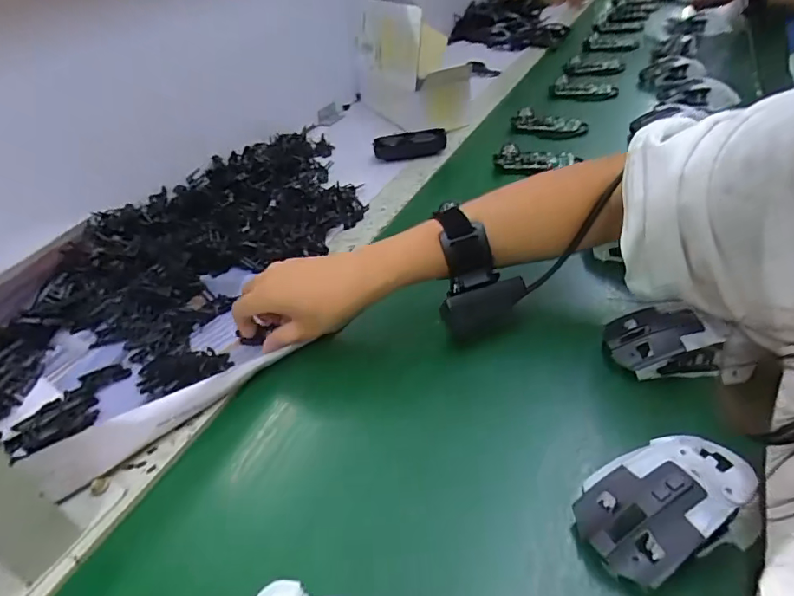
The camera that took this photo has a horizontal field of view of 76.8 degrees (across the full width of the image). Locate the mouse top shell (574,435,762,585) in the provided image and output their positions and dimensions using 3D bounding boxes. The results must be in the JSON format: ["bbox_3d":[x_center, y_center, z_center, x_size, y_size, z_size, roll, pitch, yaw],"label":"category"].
[{"bbox_3d":[0.155,0.115,0.283,0.112,0.040,0.067,-17,42,-11],"label":"mouse top shell"}]

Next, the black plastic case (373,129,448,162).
[{"bbox_3d":[0.021,-0.231,0.759,0.109,0.031,0.042,-8,41,0],"label":"black plastic case"}]

